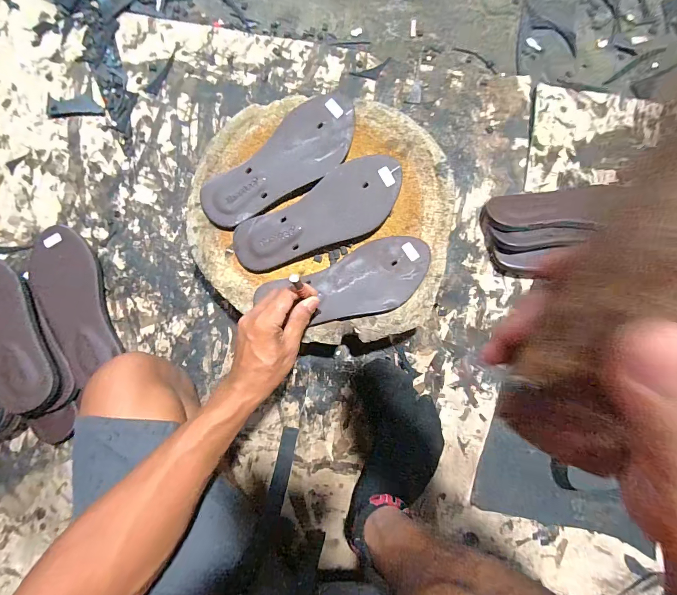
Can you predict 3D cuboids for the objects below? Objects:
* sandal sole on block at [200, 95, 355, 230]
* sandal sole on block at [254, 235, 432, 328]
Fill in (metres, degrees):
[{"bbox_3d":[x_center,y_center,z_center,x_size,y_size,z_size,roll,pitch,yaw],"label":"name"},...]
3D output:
[{"bbox_3d":[-0.076,-0.183,0.467,0.240,0.021,0.085,-40,87,-4],"label":"sandal sole on block"},{"bbox_3d":[0.018,-0.015,0.458,0.226,0.012,0.089,-20,86,-5],"label":"sandal sole on block"}]

